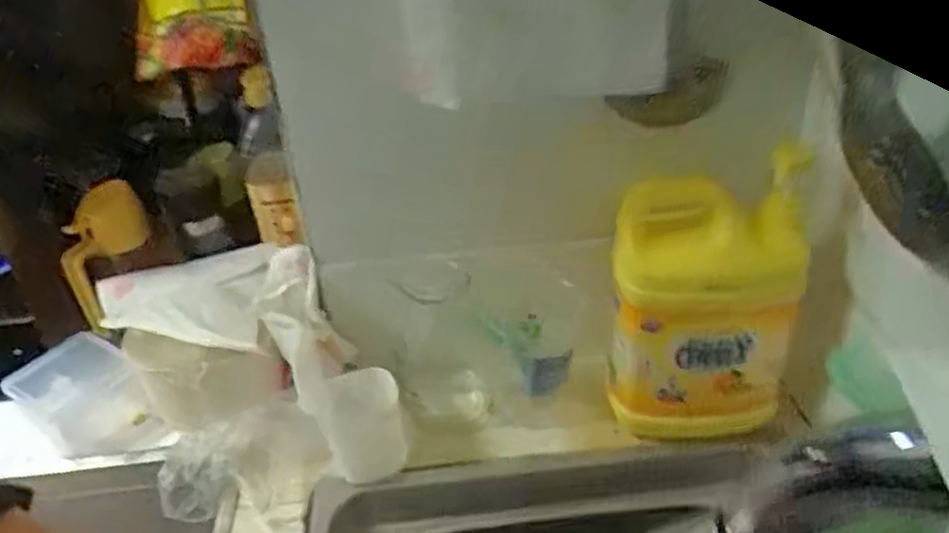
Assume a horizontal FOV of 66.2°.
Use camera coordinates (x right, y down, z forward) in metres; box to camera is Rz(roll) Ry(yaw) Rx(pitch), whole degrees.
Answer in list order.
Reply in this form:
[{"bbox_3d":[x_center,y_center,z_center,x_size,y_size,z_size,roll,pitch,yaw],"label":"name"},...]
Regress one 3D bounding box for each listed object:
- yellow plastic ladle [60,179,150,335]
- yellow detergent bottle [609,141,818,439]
[{"bbox_3d":[-0.367,-0.017,0.714,0.047,0.057,0.141,10,79,20],"label":"yellow plastic ladle"},{"bbox_3d":[0.182,0.046,0.592,0.139,0.247,0.074,8,36,16],"label":"yellow detergent bottle"}]

